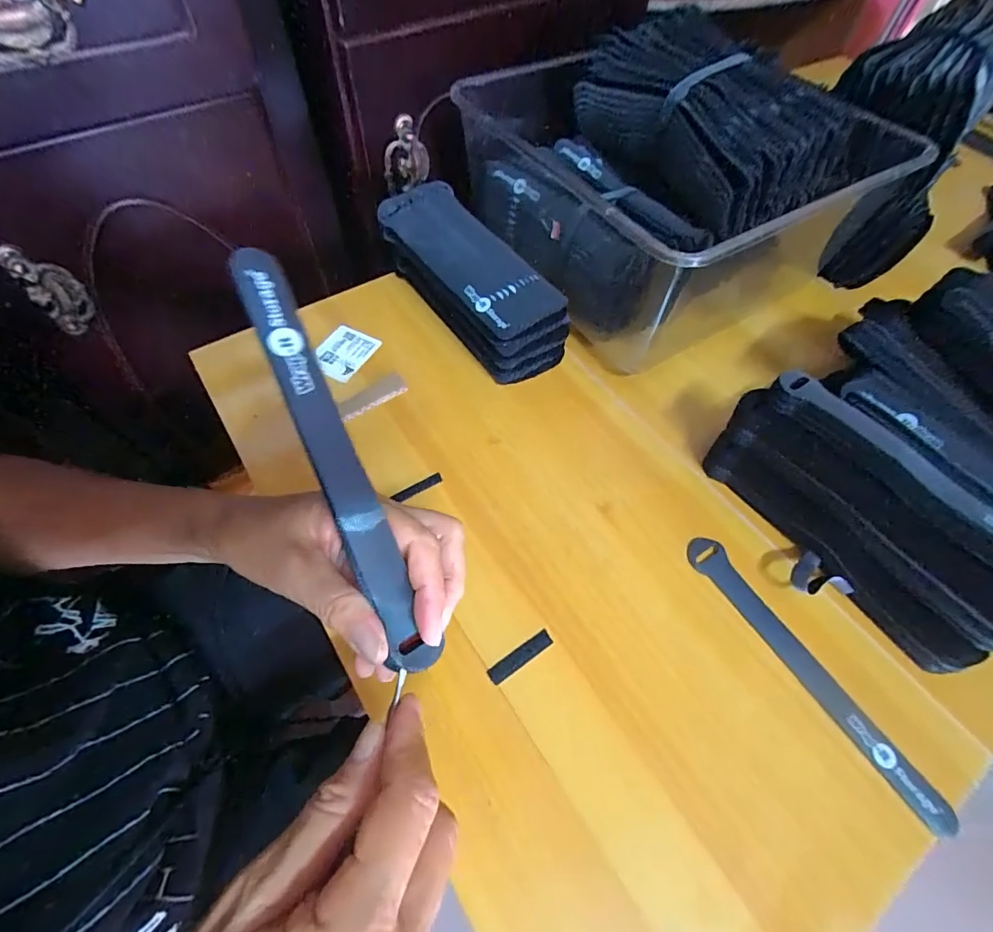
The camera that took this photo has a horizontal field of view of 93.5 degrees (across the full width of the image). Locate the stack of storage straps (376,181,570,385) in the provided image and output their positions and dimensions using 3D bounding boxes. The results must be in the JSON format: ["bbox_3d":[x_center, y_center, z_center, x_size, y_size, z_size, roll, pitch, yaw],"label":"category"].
[{"bbox_3d":[-0.027,-0.173,0.449,0.090,0.072,0.215,-33,66,-20],"label":"stack of storage straps"}]

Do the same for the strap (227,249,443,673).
[{"bbox_3d":[-0.072,-0.001,0.209,0.021,0.008,0.195,-23,92,-16],"label":"strap"}]

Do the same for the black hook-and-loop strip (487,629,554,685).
[{"bbox_3d":[0.016,0.124,0.304,0.047,0.004,0.011,-29,65,-19],"label":"black hook-and-loop strip"}]

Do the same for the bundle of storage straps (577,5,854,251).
[{"bbox_3d":[0.193,-0.315,0.420,0.134,0.091,0.220,-26,64,-17],"label":"bundle of storage straps"}]

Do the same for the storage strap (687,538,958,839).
[{"bbox_3d":[0.203,0.132,0.309,0.026,0.006,0.200,-24,61,-25],"label":"storage strap"}]

